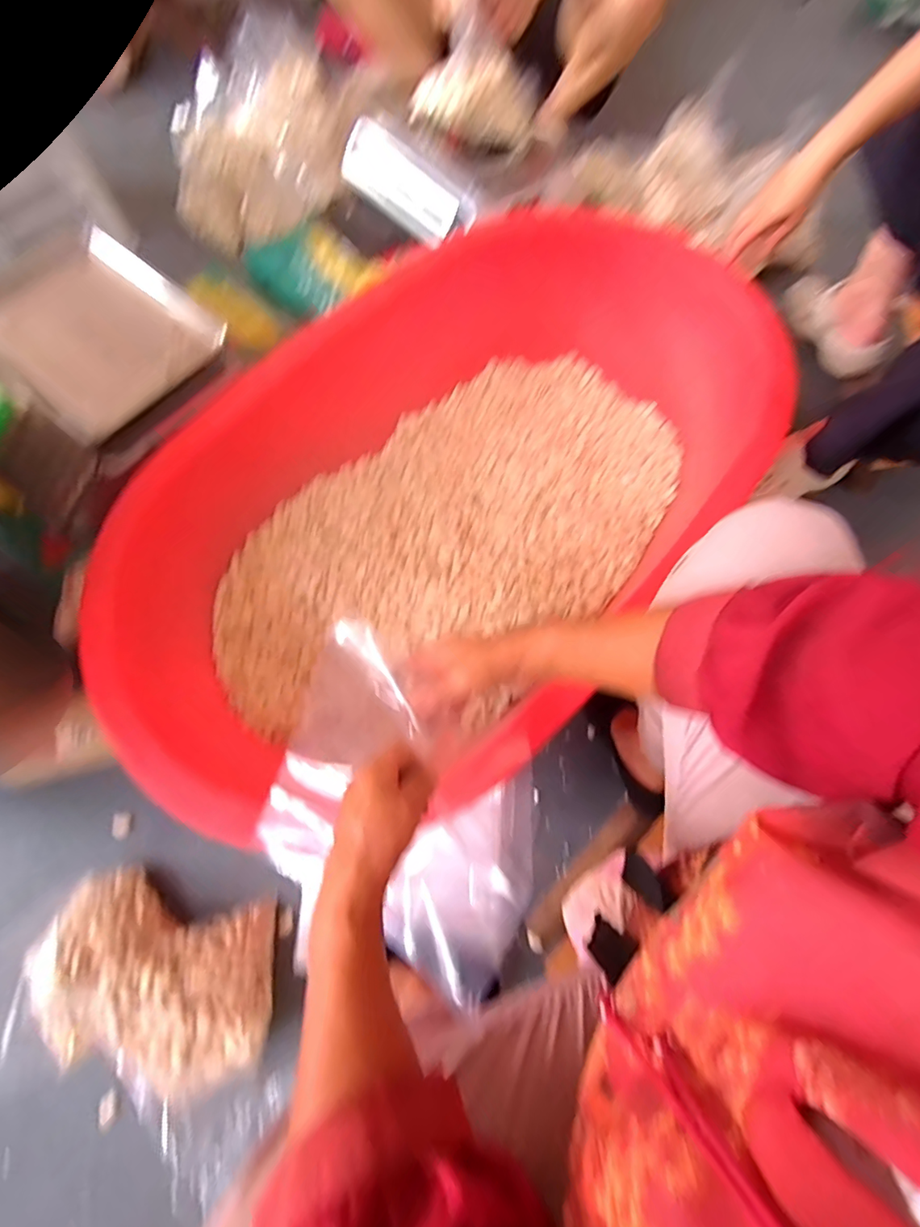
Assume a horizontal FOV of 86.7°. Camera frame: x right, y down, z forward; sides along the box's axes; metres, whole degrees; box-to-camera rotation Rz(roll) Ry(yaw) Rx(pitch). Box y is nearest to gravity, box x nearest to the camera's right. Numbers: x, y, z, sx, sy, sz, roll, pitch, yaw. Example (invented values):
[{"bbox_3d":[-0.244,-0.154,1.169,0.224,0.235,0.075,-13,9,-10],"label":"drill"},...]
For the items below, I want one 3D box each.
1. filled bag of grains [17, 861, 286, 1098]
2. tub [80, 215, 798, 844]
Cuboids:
[{"bbox_3d":[-0.363,0.438,0.593,0.293,0.092,0.173,13,71,5],"label":"filled bag of grains"},{"bbox_3d":[0.005,-0.156,0.706,0.554,0.272,0.981,40,75,13],"label":"tub"}]

